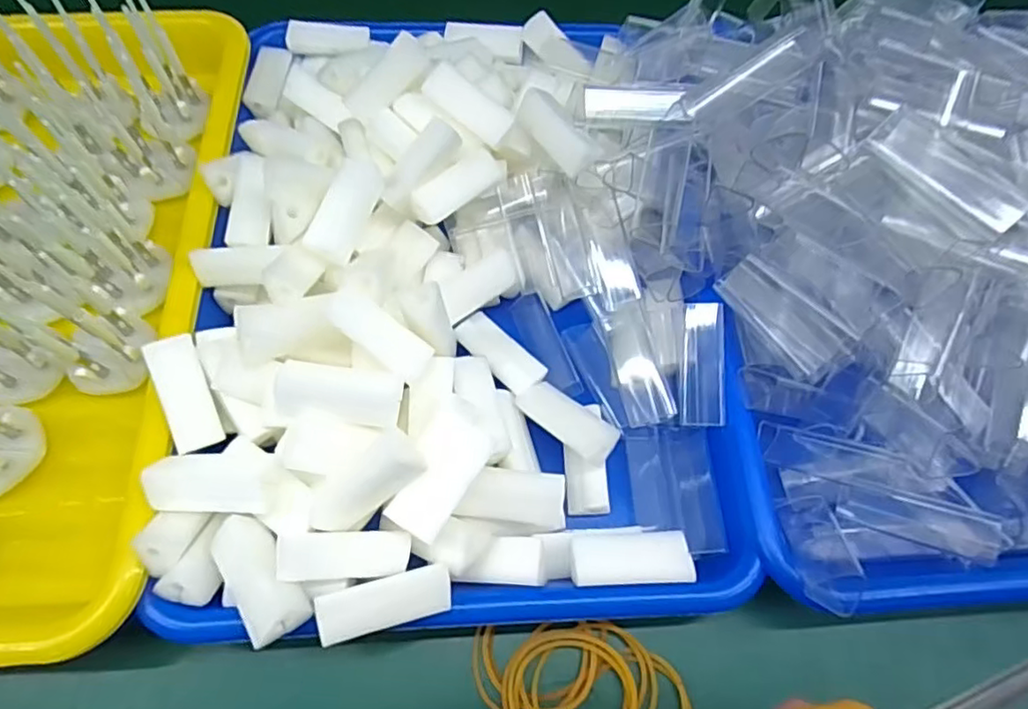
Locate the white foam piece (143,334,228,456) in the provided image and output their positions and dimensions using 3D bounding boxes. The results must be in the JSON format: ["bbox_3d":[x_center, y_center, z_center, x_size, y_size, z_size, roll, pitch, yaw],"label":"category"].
[{"bbox_3d":[-0.130,0.016,0.246,0.017,0.006,0.044,-18,91,-11],"label":"white foam piece"}]

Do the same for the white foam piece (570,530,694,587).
[{"bbox_3d":[0.045,0.081,0.245,0.046,0.017,0.021,-2,63,-3],"label":"white foam piece"}]

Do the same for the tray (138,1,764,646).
[{"bbox_3d":[-0.022,-0.046,0.293,0.240,0.063,0.323,-1,63,-2],"label":"tray"}]

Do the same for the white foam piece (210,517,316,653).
[{"bbox_3d":[-0.090,0.077,0.219,0.021,0.010,0.046,-32,68,-17],"label":"white foam piece"}]

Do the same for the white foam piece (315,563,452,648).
[{"bbox_3d":[-0.044,0.086,0.215,0.044,0.012,0.016,-16,65,-10],"label":"white foam piece"}]

